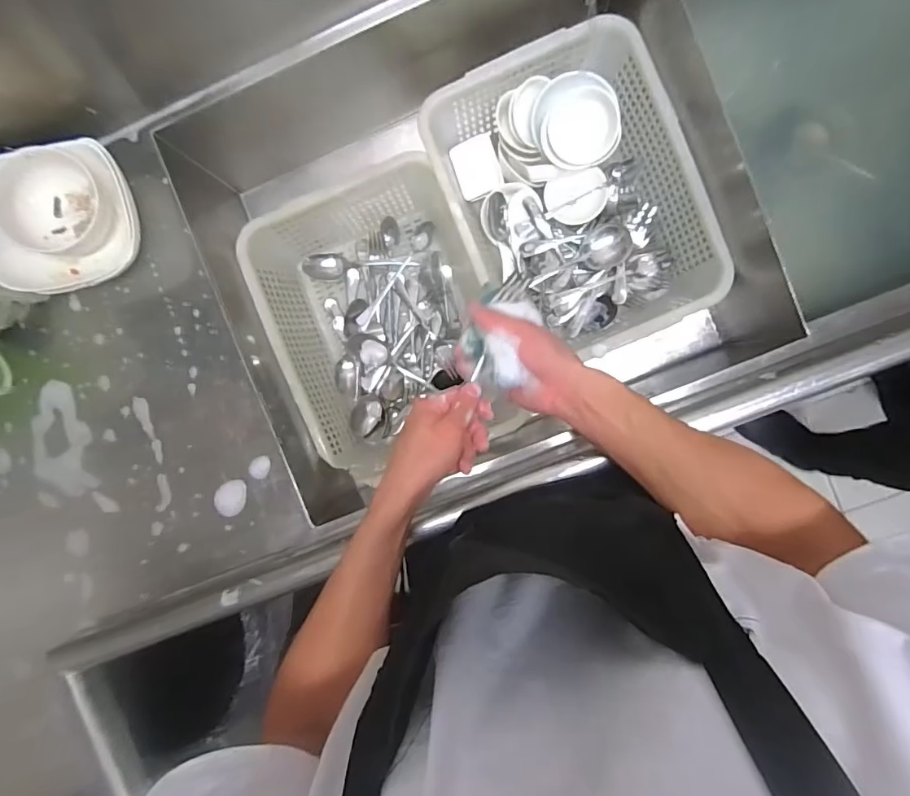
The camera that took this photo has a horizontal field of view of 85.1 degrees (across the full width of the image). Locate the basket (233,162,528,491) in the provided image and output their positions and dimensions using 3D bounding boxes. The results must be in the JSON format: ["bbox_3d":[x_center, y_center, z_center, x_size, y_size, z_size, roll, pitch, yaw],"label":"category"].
[{"bbox_3d":[-0.104,-0.122,0.724,0.296,0.127,0.340,-24,90,6],"label":"basket"}]

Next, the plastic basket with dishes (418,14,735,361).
[{"bbox_3d":[0.159,-0.269,0.687,0.298,0.105,0.373,-23,90,6],"label":"plastic basket with dishes"}]

